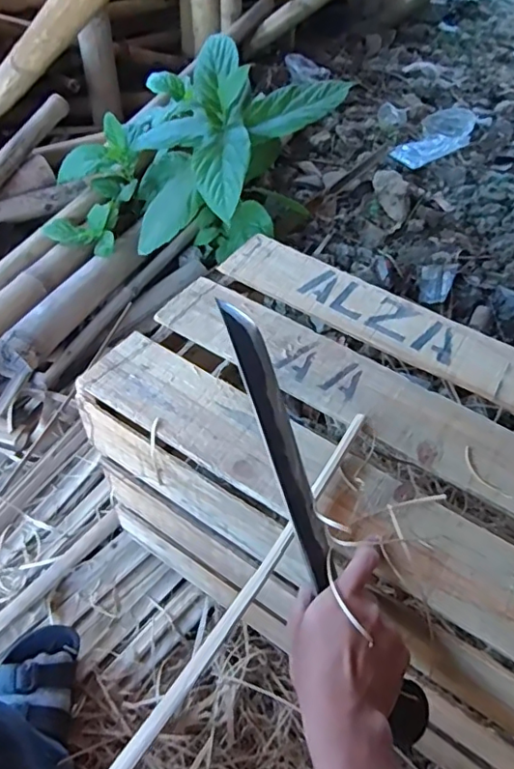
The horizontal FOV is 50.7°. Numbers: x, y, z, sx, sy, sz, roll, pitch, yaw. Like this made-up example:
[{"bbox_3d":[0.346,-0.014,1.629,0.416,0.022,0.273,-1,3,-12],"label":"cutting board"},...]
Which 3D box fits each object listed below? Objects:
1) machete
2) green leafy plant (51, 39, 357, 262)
[{"bbox_3d":[0.050,0.109,0.465,0.052,0.033,0.392,-20,80,-18],"label":"machete"},{"bbox_3d":[-0.165,-0.451,1.114,0.468,0.349,0.451,34,55,21],"label":"green leafy plant"}]

